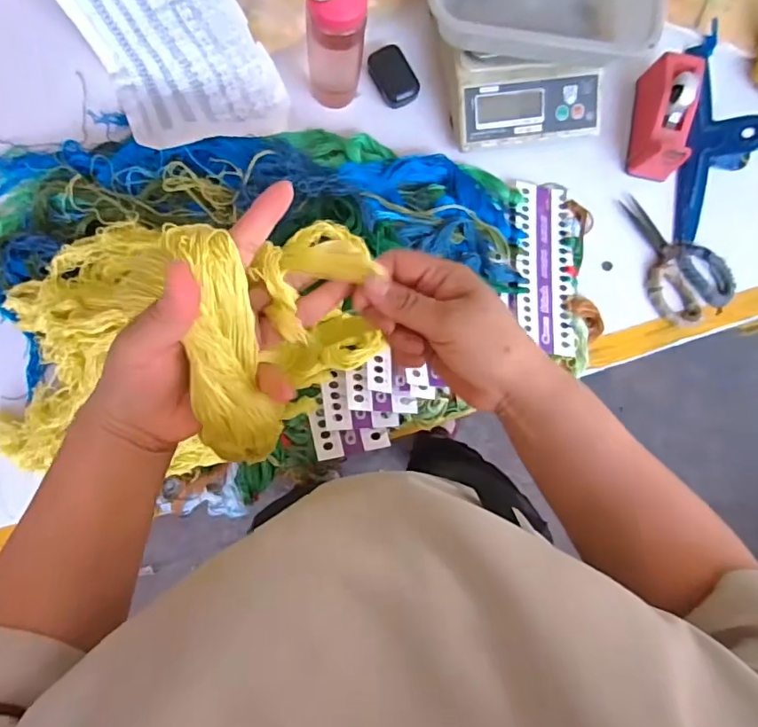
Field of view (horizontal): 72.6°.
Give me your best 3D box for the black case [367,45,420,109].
[{"bbox_3d":[0.020,-0.392,0.702,0.053,0.018,0.075,-29,89,-7],"label":"black case"}]

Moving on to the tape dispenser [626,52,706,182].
[{"bbox_3d":[0.398,-0.342,0.714,0.067,0.064,0.155,6,85,-5],"label":"tape dispenser"}]

